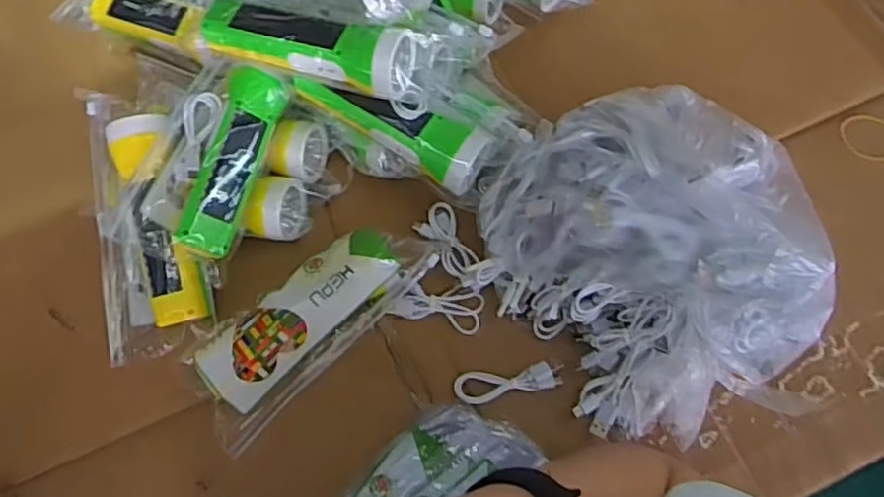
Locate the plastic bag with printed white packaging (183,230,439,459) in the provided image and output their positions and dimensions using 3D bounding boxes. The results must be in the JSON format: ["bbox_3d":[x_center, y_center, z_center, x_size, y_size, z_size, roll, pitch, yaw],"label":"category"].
[{"bbox_3d":[-0.108,0.053,0.521,0.204,0.051,0.080,-42,71,-15],"label":"plastic bag with printed white packaging"}]

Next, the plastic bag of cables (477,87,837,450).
[{"bbox_3d":[0.157,-0.004,0.489,0.216,0.135,0.238,-33,69,-12],"label":"plastic bag of cables"}]

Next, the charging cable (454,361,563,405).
[{"bbox_3d":[0.052,0.103,0.515,0.083,0.013,0.025,-5,66,0],"label":"charging cable"}]

